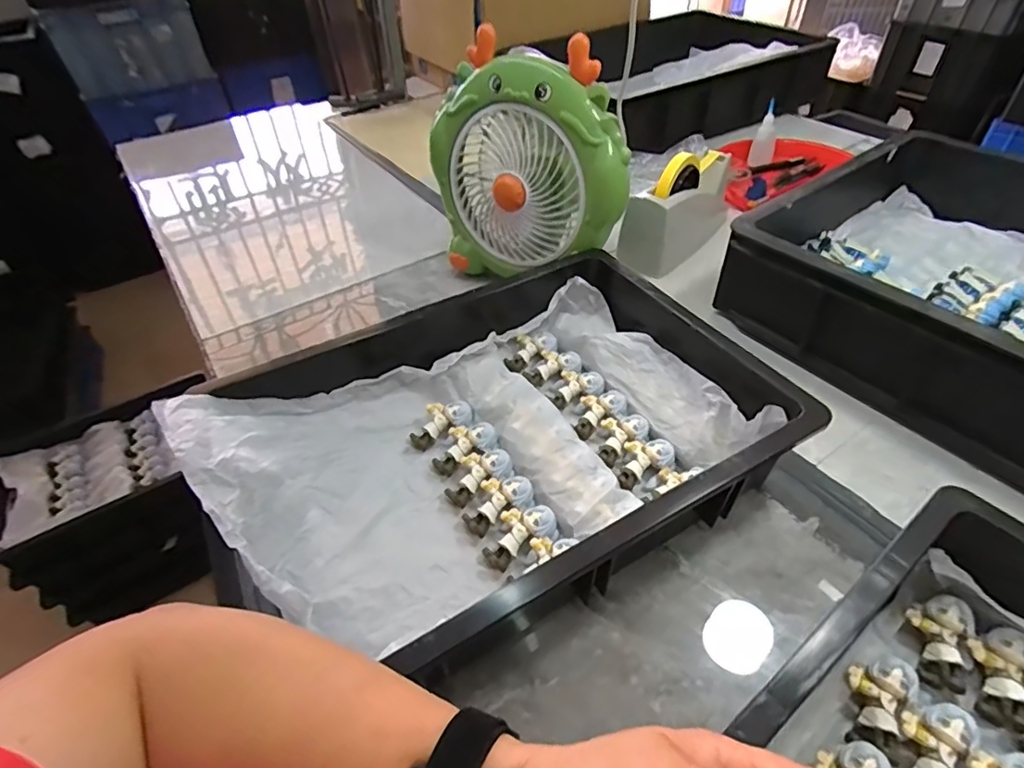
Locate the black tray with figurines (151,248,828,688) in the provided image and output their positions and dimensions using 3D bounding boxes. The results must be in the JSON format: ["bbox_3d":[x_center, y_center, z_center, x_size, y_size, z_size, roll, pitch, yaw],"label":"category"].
[{"bbox_3d":[-0.021,0.038,0.487,0.475,0.090,0.345,-23,48,-19],"label":"black tray with figurines"}]

